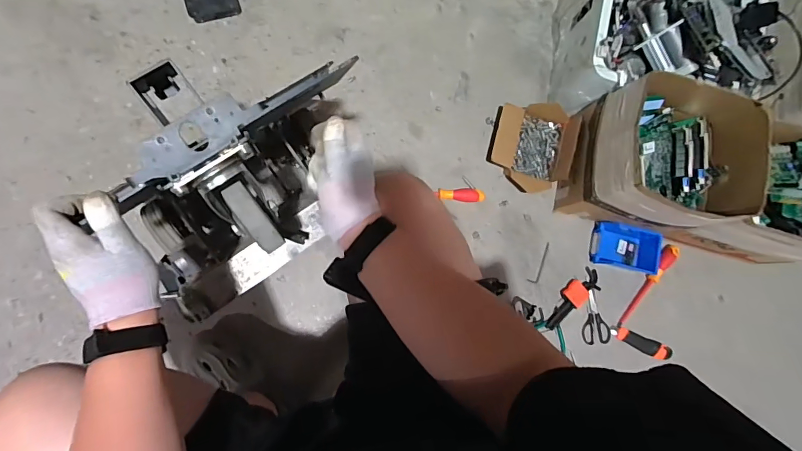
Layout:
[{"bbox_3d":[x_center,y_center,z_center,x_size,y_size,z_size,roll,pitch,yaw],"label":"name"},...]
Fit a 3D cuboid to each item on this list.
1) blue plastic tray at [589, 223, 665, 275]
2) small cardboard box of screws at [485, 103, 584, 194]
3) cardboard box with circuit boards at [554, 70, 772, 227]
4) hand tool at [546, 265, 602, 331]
[{"bbox_3d":[0.539,0.049,0.983,0.142,0.060,0.107,13,81,-7],"label":"blue plastic tray"},{"bbox_3d":[0.308,-0.191,0.969,0.174,0.080,0.202,16,80,-7],"label":"small cardboard box of screws"},{"bbox_3d":[0.548,-0.143,0.888,0.296,0.259,0.282,12,81,-7],"label":"cardboard box with circuit boards"},{"bbox_3d":[0.401,0.170,0.969,0.172,0.026,0.054,-39,90,-12],"label":"hand tool"}]

